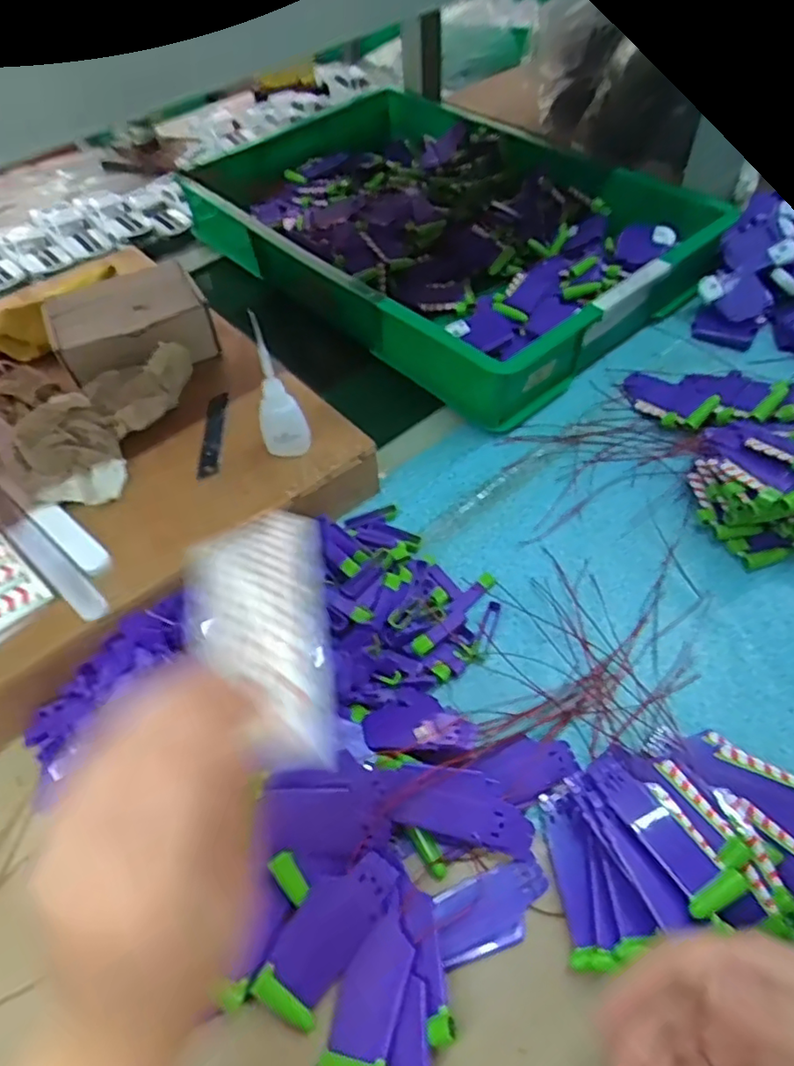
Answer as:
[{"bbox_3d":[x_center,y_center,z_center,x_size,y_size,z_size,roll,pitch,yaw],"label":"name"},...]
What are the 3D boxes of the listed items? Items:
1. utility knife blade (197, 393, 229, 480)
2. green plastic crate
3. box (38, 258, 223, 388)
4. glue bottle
[{"bbox_3d":[-0.151,-0.083,0.516,0.016,0.004,0.092,-4,53,0],"label":"utility knife blade"},{"bbox_3d":[0.047,-0.341,0.694,0.329,0.098,0.520,-38,60,-21],"label":"green plastic crate"},{"bbox_3d":[-0.233,-0.183,0.557,0.128,0.044,0.097,-23,55,-13],"label":"box"},{"bbox_3d":[-0.089,-0.100,0.455,0.033,0.107,0.029,-23,55,-13],"label":"glue bottle"}]

